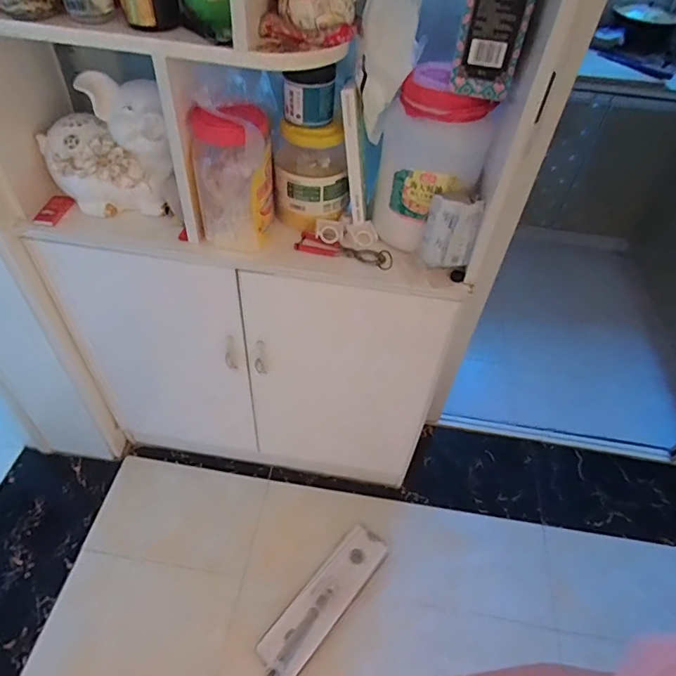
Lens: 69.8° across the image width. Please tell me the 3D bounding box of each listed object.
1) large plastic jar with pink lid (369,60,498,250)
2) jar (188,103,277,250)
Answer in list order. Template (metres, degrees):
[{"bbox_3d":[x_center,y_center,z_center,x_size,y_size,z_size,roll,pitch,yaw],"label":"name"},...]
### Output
[{"bbox_3d":[0.147,-0.288,0.812,0.109,0.275,0.128,-20,53,-22],"label":"large plastic jar with pink lid"},{"bbox_3d":[-0.168,-0.266,0.800,0.129,0.217,0.099,-4,48,-9],"label":"jar"}]

